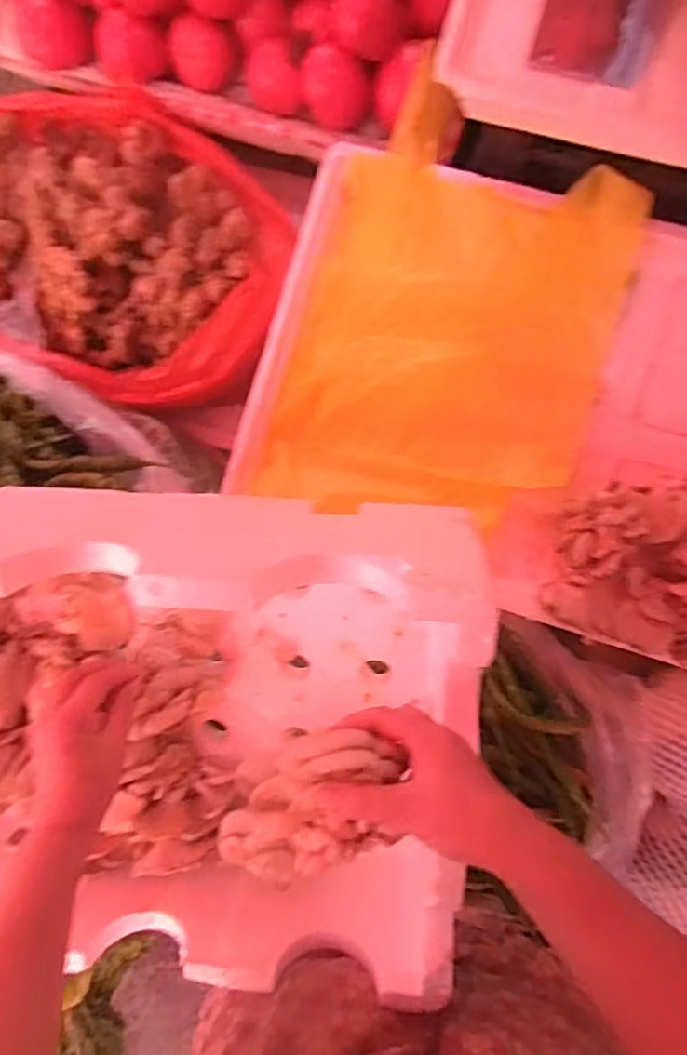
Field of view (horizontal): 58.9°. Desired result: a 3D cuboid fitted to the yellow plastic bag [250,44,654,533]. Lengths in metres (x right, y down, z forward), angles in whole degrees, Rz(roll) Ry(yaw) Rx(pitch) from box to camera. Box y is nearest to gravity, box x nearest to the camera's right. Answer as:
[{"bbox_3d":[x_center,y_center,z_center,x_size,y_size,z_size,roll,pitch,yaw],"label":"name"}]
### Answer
[{"bbox_3d":[0.119,-0.207,0.692,0.343,0.057,0.428,16,93,6],"label":"yellow plastic bag"}]

